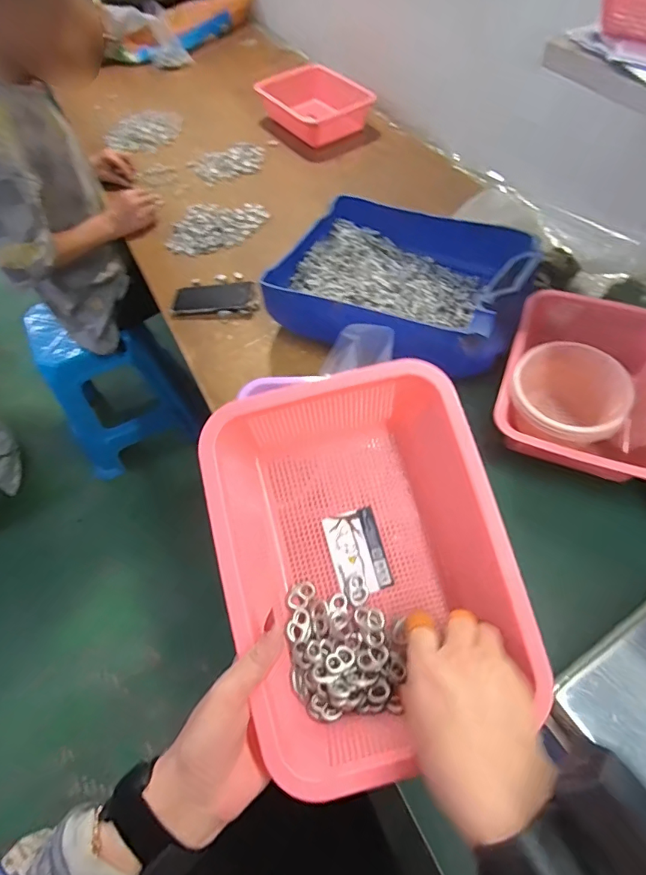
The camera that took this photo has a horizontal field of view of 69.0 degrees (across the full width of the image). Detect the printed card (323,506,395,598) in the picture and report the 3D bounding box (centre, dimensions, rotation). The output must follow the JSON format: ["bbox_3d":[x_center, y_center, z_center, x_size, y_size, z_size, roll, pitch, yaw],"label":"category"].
[{"bbox_3d":[0.030,0.095,0.393,0.042,0.004,0.066,-16,77,-4],"label":"printed card"}]

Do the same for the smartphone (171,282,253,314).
[{"bbox_3d":[-0.215,-0.279,0.932,0.159,0.012,0.078,-7,60,2],"label":"smartphone"}]

